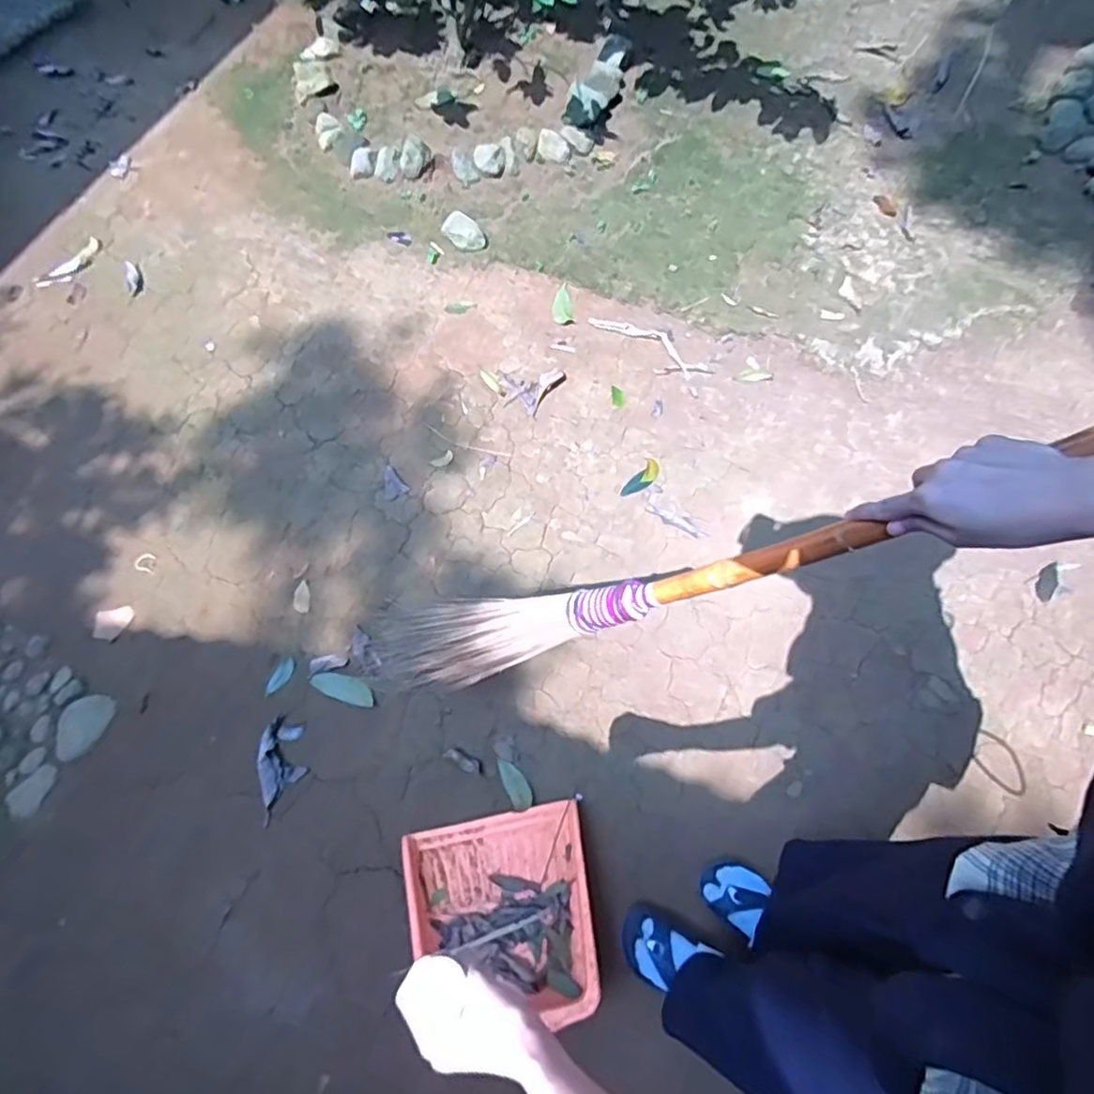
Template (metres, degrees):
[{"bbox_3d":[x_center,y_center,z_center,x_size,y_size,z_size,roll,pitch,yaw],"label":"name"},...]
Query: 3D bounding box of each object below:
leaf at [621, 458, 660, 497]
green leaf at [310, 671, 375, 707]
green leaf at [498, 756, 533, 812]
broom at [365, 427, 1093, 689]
[{"bbox_3d":[0.214,-0.153,1.430,0.047,0.009,0.118,32,70,16],"label":"leaf"},{"bbox_3d":[-0.399,0.275,1.251,0.134,0.004,0.050,20,67,12],"label":"green leaf"},{"bbox_3d":[-0.058,0.433,1.172,0.041,0.005,0.101,-28,67,-10],"label":"green leaf"},{"bbox_3d":[0.082,0.051,0.703,0.090,1.091,0.092,23,60,-34],"label":"broom"}]

